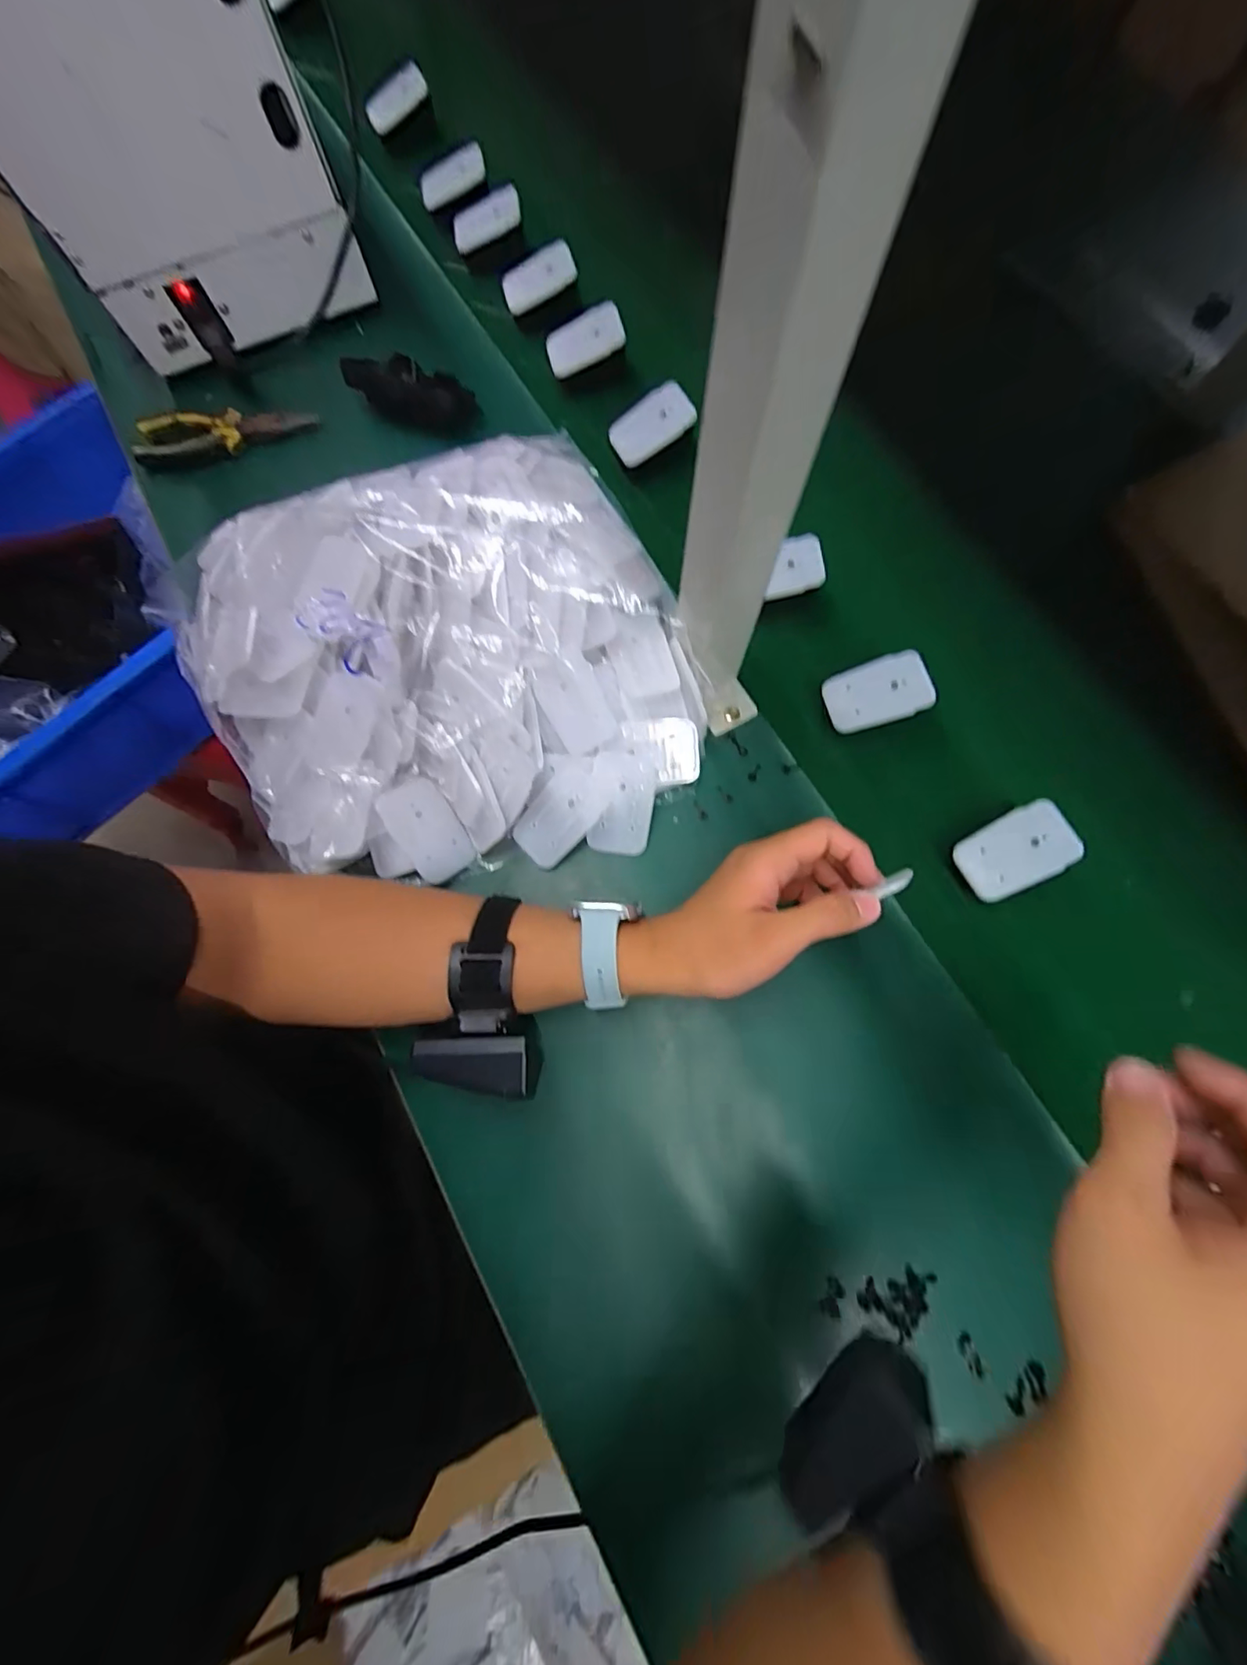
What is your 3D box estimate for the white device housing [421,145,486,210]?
[{"bbox_3d":[-0.172,-0.647,0.551,0.081,0.024,0.019,8,75,30],"label":"white device housing"}]

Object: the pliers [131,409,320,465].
[{"bbox_3d":[-0.353,-0.352,0.493,0.157,0.013,0.046,-2,76,1],"label":"pliers"}]

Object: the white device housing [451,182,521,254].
[{"bbox_3d":[-0.139,-0.597,0.544,0.096,0.027,0.022,21,76,36],"label":"white device housing"}]

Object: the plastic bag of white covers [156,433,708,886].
[{"bbox_3d":[-0.127,-0.111,0.384,0.322,0.091,0.314,-23,76,-4],"label":"plastic bag of white covers"}]

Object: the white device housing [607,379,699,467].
[{"bbox_3d":[0.023,-0.341,0.464,0.069,0.009,0.043,-22,103,22],"label":"white device housing"}]

